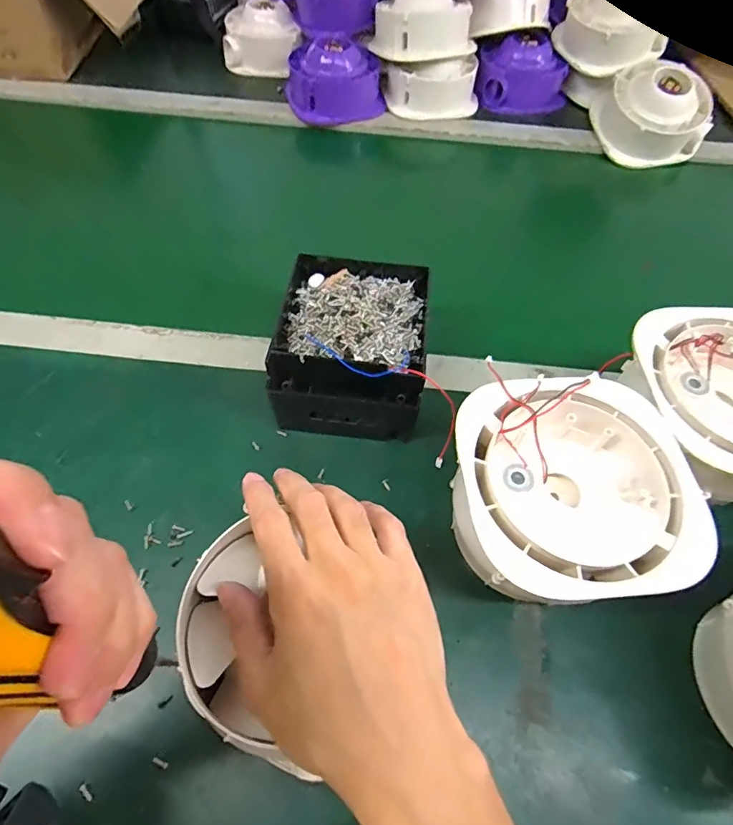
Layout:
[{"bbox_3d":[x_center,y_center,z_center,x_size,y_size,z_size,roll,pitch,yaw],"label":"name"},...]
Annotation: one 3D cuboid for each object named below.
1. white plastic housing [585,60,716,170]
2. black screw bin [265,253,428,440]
[{"bbox_3d":[0.397,-0.420,0.651,0.132,0.087,0.121,-9,59,-8],"label":"white plastic housing"},{"bbox_3d":[-0.012,-0.060,0.404,0.118,0.074,0.146,6,58,1],"label":"black screw bin"}]

